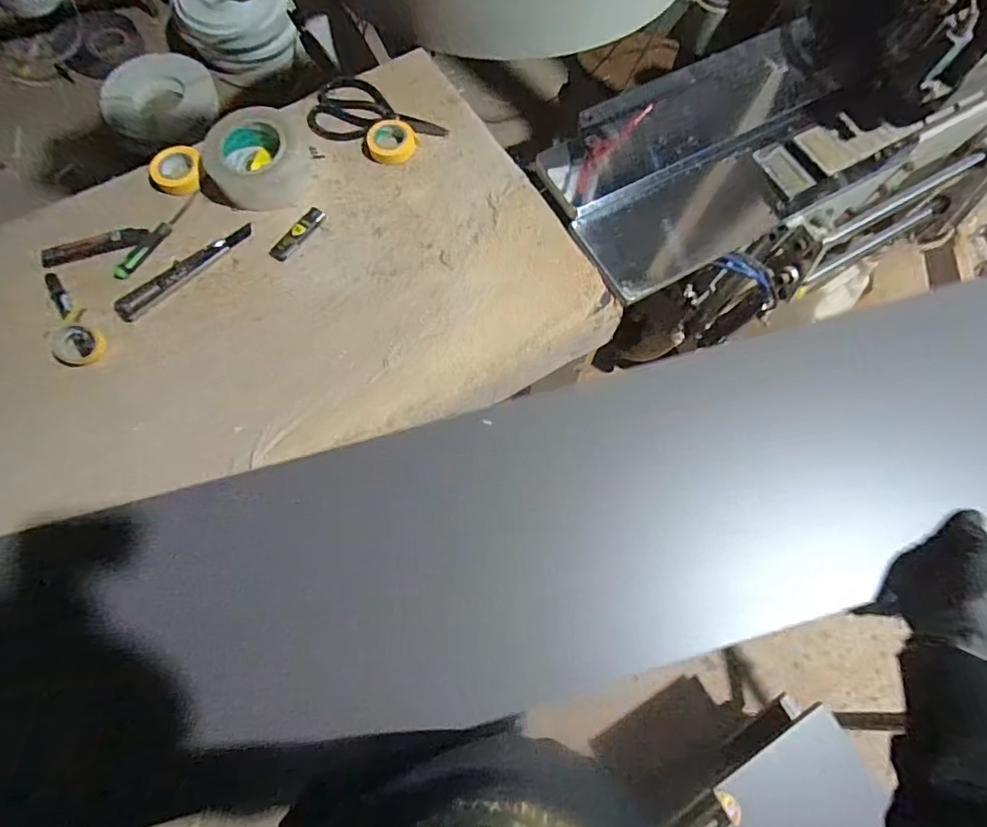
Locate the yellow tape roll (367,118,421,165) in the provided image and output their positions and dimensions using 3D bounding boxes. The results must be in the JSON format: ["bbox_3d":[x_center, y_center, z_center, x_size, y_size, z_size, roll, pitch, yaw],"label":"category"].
[{"bbox_3d":[-0.138,-0.364,0.678,0.069,0.015,0.062,29,72,8],"label":"yellow tape roll"}]

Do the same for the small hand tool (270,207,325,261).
[{"bbox_3d":[-0.245,-0.226,0.635,0.024,0.006,0.084,32,73,9],"label":"small hand tool"}]

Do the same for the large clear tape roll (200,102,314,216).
[{"bbox_3d":[-0.302,-0.330,0.649,0.127,0.054,0.138,1,71,-2],"label":"large clear tape roll"}]

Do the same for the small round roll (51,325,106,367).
[{"bbox_3d":[-0.483,-0.081,0.586,0.054,0.016,0.044,22,72,5],"label":"small round roll"}]

